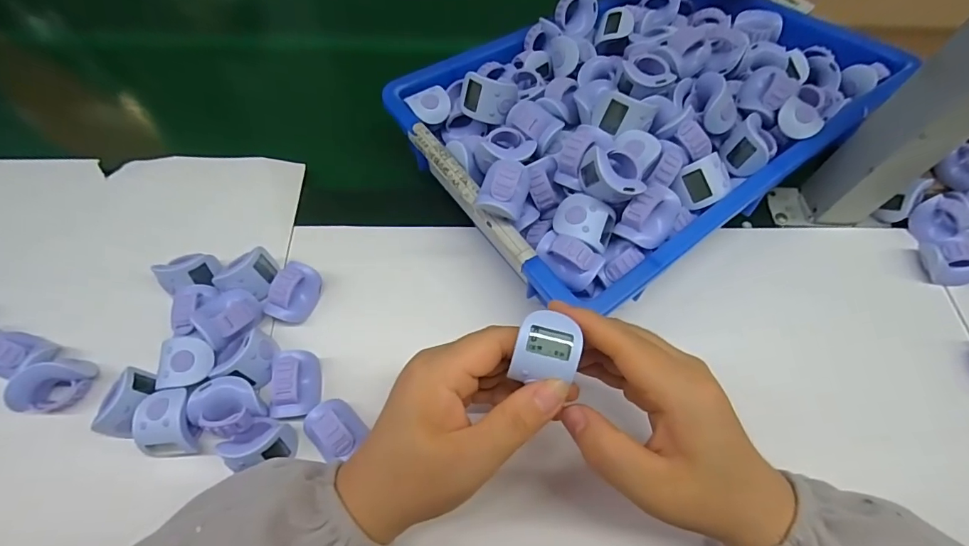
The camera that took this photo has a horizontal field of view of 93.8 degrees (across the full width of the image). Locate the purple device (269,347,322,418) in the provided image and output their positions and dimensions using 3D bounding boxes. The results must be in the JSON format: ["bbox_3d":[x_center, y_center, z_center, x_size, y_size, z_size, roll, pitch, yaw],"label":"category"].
[{"bbox_3d":[-0.123,0.070,0.291,0.026,0.029,0.040,-2,63,-2],"label":"purple device"}]

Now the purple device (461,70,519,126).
[{"bbox_3d":[0.003,-0.132,0.341,0.039,0.030,0.025,15,34,1],"label":"purple device"}]

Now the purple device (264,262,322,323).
[{"bbox_3d":[-0.134,0.014,0.318,0.024,0.027,0.040,22,64,10],"label":"purple device"}]

